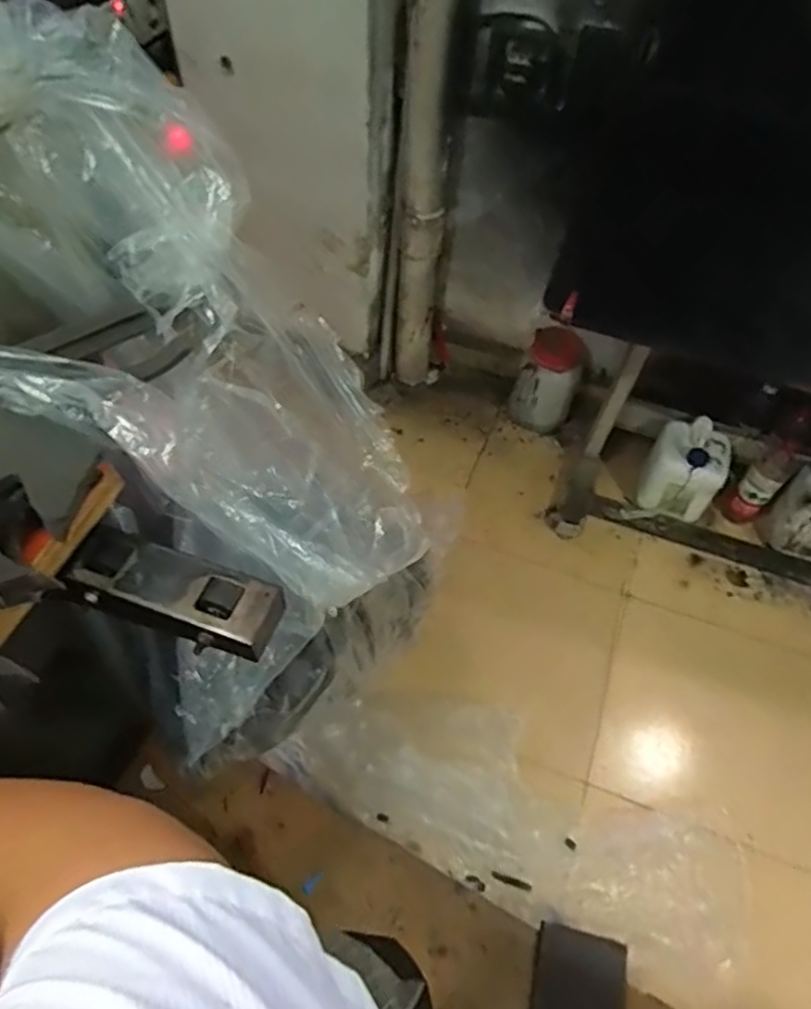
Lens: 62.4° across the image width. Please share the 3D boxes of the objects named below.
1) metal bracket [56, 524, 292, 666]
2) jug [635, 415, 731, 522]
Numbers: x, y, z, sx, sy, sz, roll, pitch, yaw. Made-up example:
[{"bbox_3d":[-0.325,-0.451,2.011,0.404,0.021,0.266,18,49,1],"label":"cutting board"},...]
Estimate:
[{"bbox_3d":[-0.215,0.081,0.626,0.193,0.047,0.073,16,58,9],"label":"metal bracket"},{"bbox_3d":[0.761,-0.092,1.825,0.200,0.218,0.199,26,60,15],"label":"jug"}]

